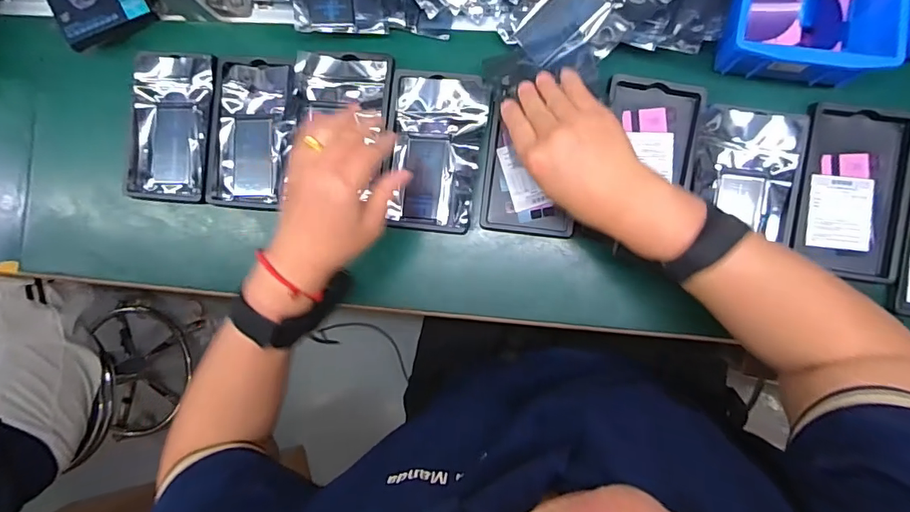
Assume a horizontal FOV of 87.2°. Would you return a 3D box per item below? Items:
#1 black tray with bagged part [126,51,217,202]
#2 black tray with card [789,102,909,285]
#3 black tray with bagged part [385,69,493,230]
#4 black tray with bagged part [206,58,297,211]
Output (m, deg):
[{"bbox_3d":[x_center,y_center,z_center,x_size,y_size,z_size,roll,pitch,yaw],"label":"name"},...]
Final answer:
[{"bbox_3d":[-0.310,-0.141,0.522,0.098,0.013,0.156,5,89,5],"label":"black tray with bagged part"},{"bbox_3d":[0.378,-0.061,0.456,0.100,0.017,0.160,7,89,5],"label":"black tray with card"},{"bbox_3d":[-0.022,-0.106,0.488,0.098,0.018,0.157,8,89,5],"label":"black tray with bagged part"},{"bbox_3d":[-0.218,-0.131,0.512,0.088,0.013,0.155,7,89,5],"label":"black tray with bagged part"}]

